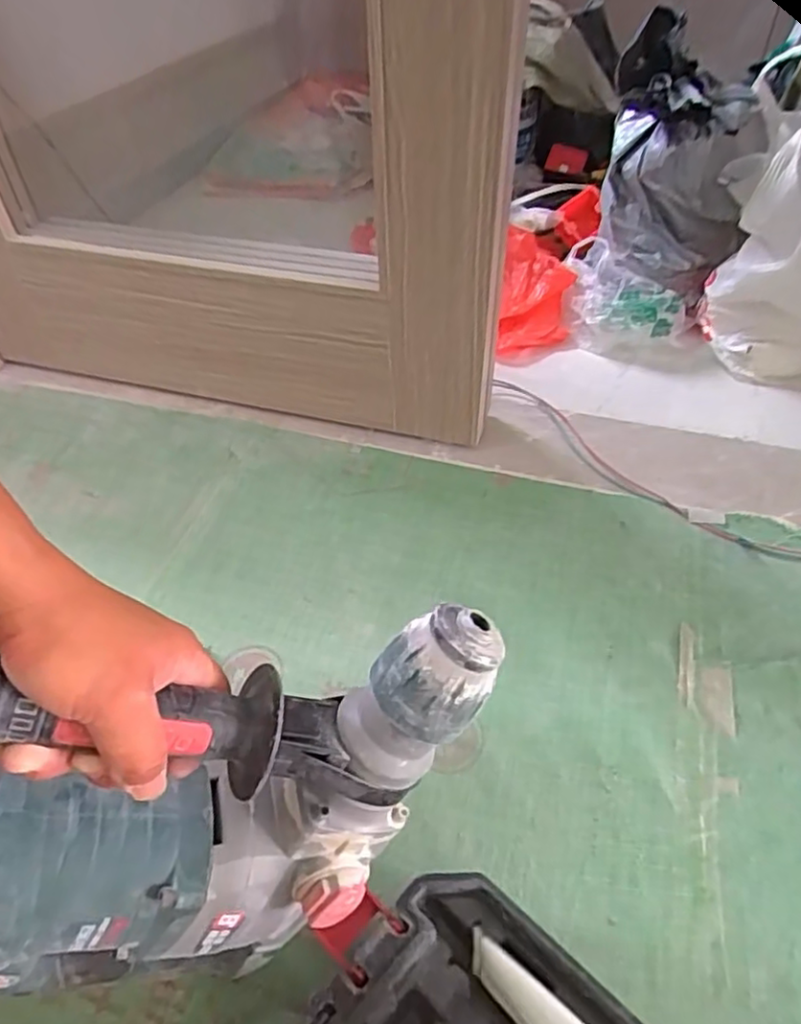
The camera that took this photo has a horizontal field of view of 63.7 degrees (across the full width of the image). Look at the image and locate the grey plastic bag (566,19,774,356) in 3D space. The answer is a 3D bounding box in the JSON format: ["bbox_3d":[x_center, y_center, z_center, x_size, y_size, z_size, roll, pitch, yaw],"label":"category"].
[{"bbox_3d":[0.377,-0.456,0.980,0.242,0.403,0.184,26,52,26],"label":"grey plastic bag"}]

